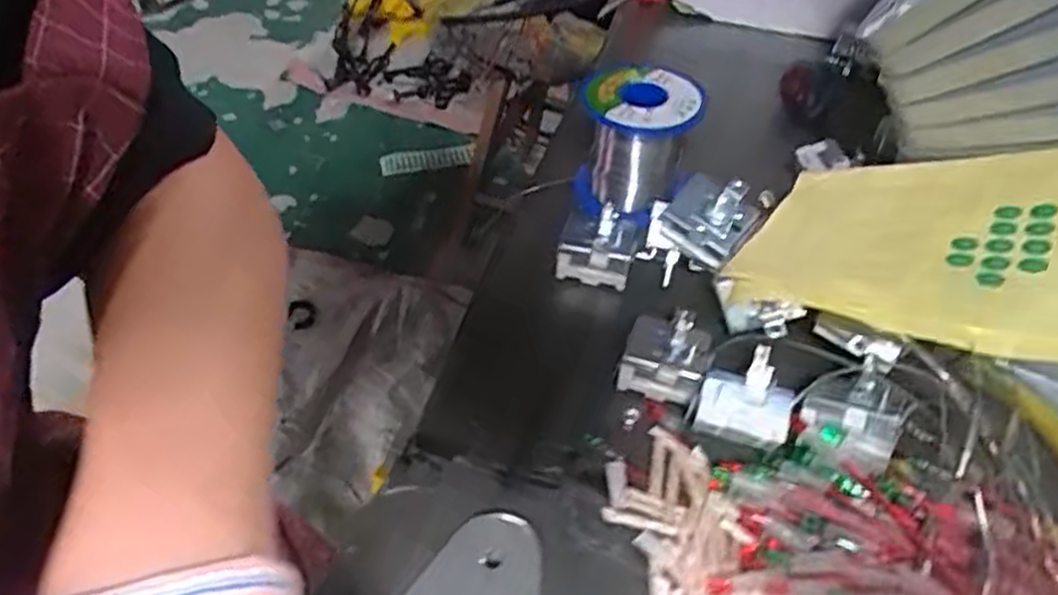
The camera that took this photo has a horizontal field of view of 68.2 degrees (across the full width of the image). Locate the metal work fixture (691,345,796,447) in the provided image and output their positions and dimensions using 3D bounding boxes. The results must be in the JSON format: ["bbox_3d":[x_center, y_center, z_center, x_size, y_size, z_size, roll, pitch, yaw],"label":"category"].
[{"bbox_3d":[0.092,0.041,0.327,0.036,0.019,0.039,17,72,19],"label":"metal work fixture"}]

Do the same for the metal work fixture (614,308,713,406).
[{"bbox_3d":[0.061,0.025,0.351,0.037,0.029,0.028,14,48,10],"label":"metal work fixture"}]

